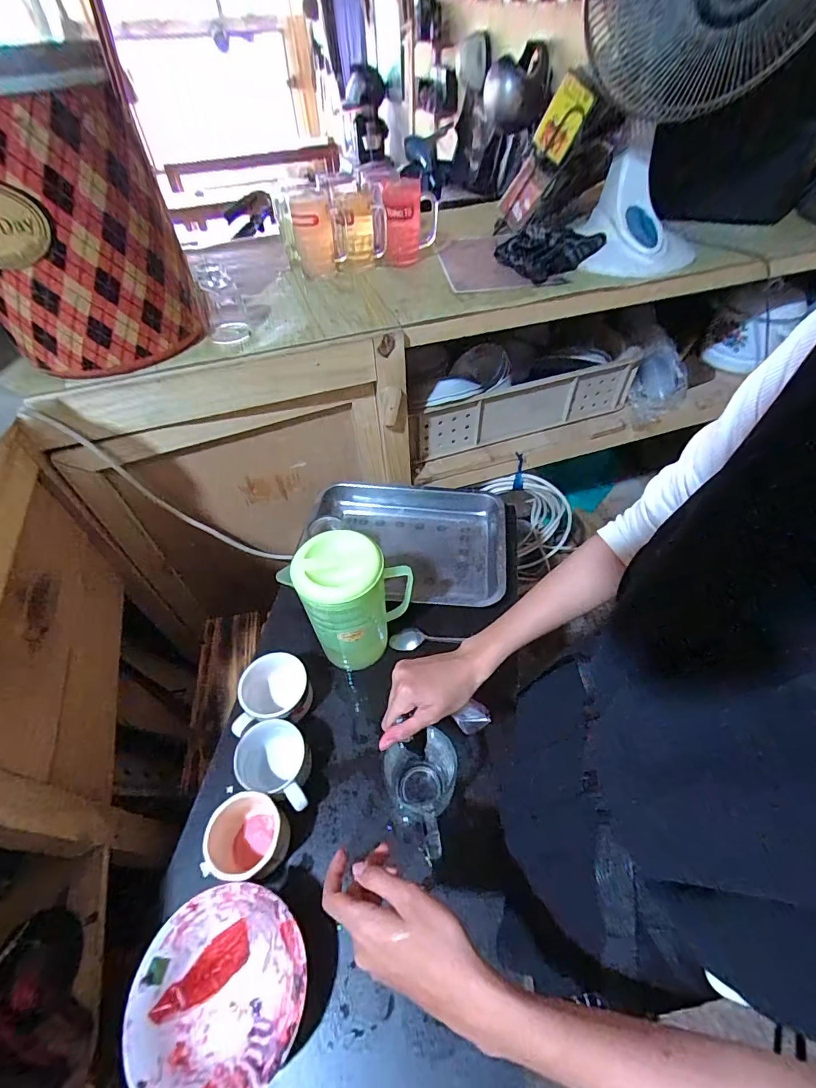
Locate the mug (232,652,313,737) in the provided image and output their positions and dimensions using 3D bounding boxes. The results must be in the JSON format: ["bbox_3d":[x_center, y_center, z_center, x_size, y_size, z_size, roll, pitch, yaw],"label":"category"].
[{"bbox_3d":[-0.176,0.204,0.600,0.089,0.073,0.096,-2,52,-1],"label":"mug"}]

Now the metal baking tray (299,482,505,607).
[{"bbox_3d":[-0.014,-0.005,0.792,0.369,0.051,0.267,3,52,4],"label":"metal baking tray"}]

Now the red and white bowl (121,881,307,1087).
[{"bbox_3d":[-0.173,0.418,0.415,0.152,0.067,0.150,-1,52,1],"label":"red and white bowl"}]

